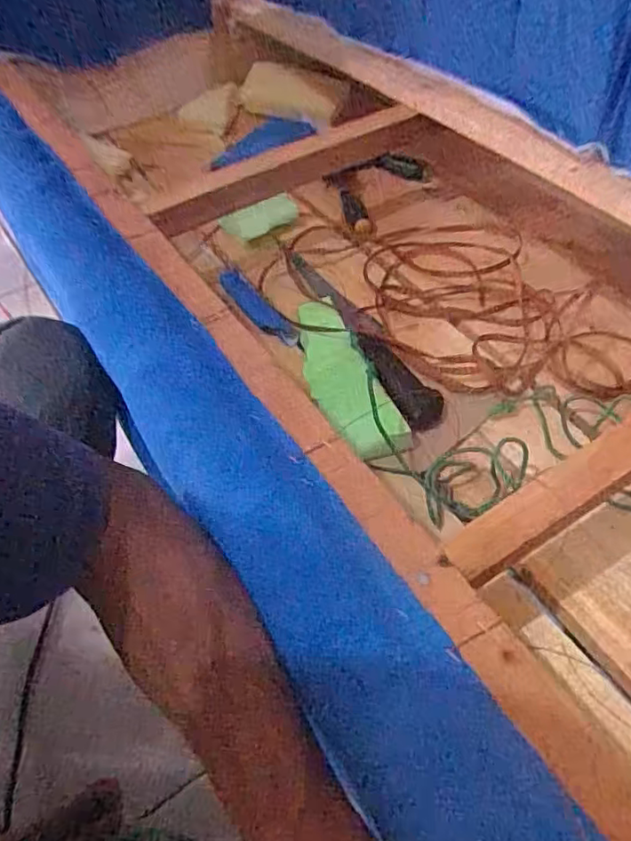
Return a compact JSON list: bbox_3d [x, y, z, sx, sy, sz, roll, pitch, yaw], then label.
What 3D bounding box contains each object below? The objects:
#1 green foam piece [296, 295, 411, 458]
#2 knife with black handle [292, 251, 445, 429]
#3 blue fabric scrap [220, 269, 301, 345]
[{"bbox_3d":[0.022,-0.052,0.596,0.068,0.053,0.212,-18,52,-11],"label":"green foam piece"},{"bbox_3d":[0.052,-0.110,0.659,0.053,0.029,0.315,-20,52,-12],"label":"knife with black handle"},{"bbox_3d":[-0.070,-0.136,0.690,0.036,0.023,0.142,-30,55,-20],"label":"blue fabric scrap"}]

